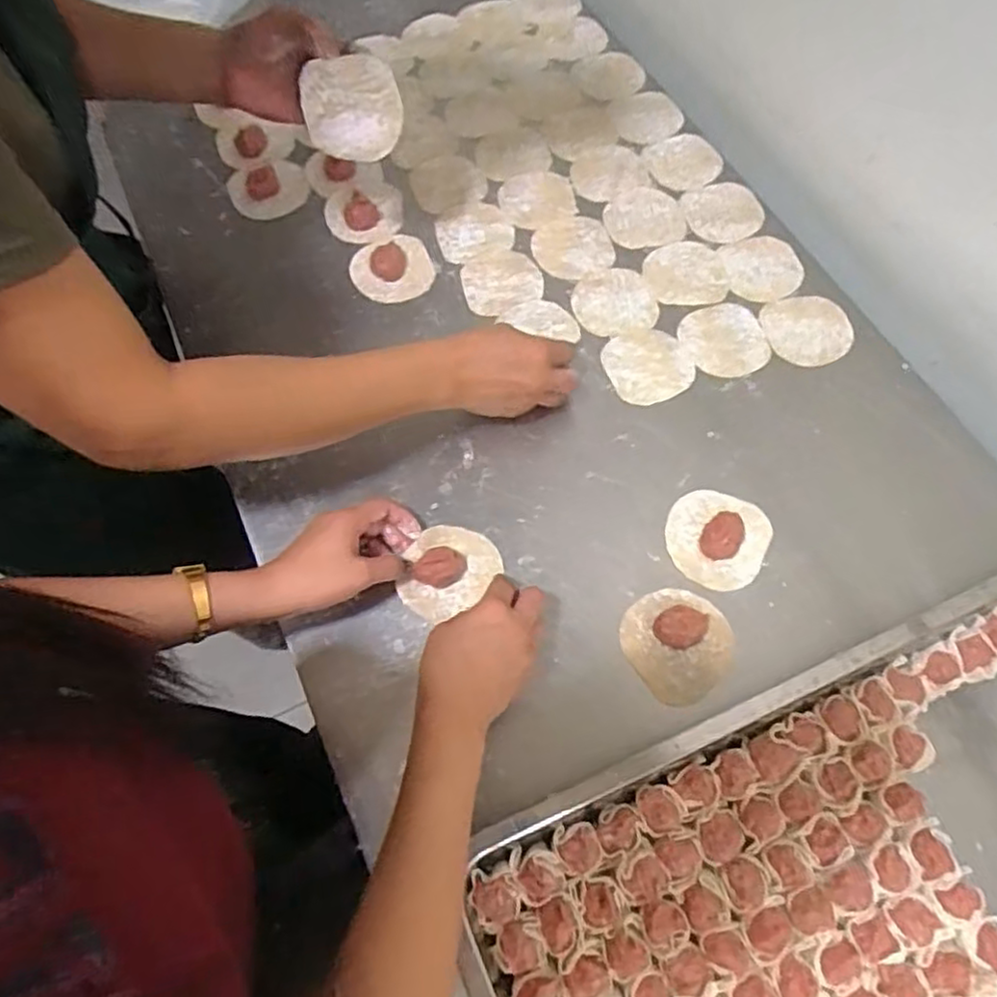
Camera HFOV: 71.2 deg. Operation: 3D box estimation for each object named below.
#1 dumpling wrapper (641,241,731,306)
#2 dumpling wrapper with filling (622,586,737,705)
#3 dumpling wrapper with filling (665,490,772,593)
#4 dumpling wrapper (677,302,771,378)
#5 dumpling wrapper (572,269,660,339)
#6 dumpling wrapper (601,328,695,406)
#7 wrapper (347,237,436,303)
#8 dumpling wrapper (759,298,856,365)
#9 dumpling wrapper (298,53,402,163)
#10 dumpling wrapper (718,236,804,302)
[{"bbox_3d":[0.186,-0.225,0.691,0.079,0.005,0.077,0,65,1],"label":"dumpling wrapper"},{"bbox_3d":[0.140,0.108,0.532,0.081,0.019,0.081,0,65,1],"label":"dumpling wrapper with filling"},{"bbox_3d":[0.179,0.031,0.569,0.079,0.011,0.081,0,65,1],"label":"dumpling wrapper with filling"},{"bbox_3d":[0.215,-0.150,0.659,0.076,0.004,0.080,0,65,1],"label":"dumpling wrapper"},{"bbox_3d":[0.113,-0.191,0.679,0.077,0.006,0.074,-1,68,2],"label":"dumpling wrapper"},{"bbox_3d":[0.139,-0.124,0.649,0.078,0.005,0.076,-1,68,1],"label":"dumpling wrapper"},{"bbox_3d":[-0.107,-0.230,0.695,0.079,0.018,0.073,0,65,1],"label":"wrapper"},{"bbox_3d":[0.296,-0.160,0.661,0.086,0.008,0.077,-12,65,-5],"label":"dumpling wrapper"},{"bbox_3d":[-0.121,-0.322,0.582,0.077,0.076,0.012,-6,44,2],"label":"dumpling wrapper"},{"bbox_3d":[0.265,-0.230,0.691,0.075,0.004,0.079,-7,65,-2],"label":"dumpling wrapper"}]

